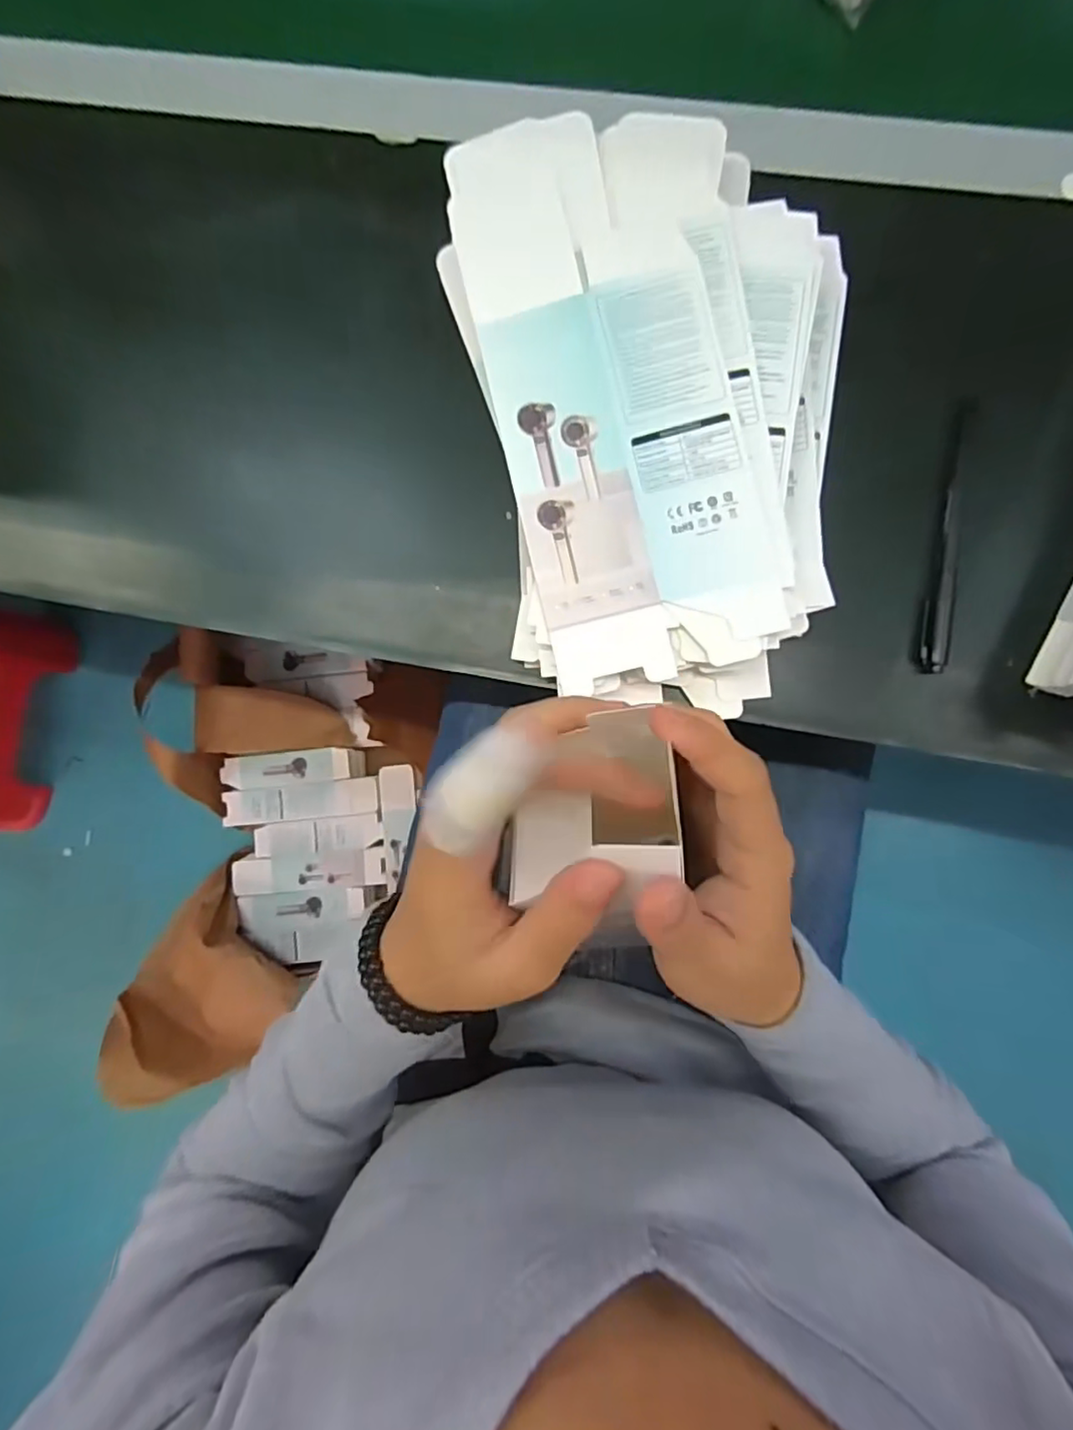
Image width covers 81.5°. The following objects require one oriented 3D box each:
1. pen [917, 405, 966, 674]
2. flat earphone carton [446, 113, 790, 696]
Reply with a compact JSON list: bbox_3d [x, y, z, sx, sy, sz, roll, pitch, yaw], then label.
[{"bbox_3d":[0.219,-0.092,0.334,0.011,0.011,0.138,7,88,5],"label":"pen"},{"bbox_3d":[0.040,-0.164,0.315,0.136,0.010,0.293,-9,86,5],"label":"flat earphone carton"}]

